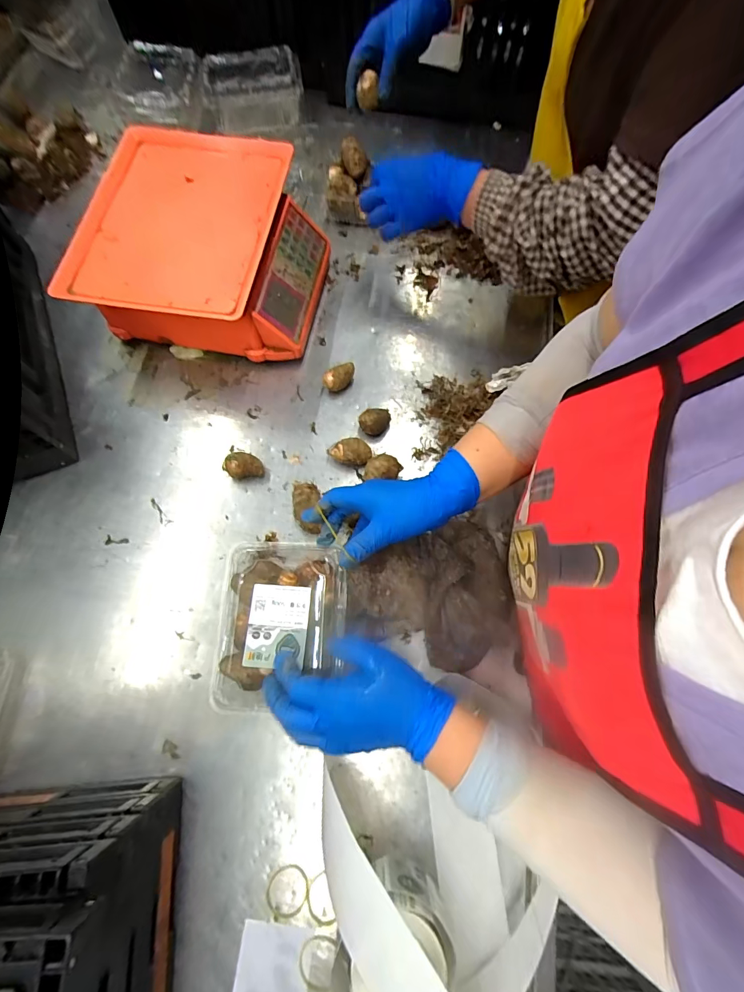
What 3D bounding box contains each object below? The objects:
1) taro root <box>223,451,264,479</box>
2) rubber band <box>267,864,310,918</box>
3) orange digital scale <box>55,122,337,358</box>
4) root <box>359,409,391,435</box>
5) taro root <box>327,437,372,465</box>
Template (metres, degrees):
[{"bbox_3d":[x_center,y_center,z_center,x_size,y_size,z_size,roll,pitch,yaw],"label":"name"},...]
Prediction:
[{"bbox_3d":[-0.169,-0.040,0.536,0.044,0.030,0.031,-13,72,-4],"label":"taro root"},{"bbox_3d":[-0.084,0.394,0.406,0.041,0.004,0.043,0,72,1],"label":"rubber band"},{"bbox_3d":[-0.222,-0.340,0.582,0.284,0.129,0.291,8,72,3],"label":"orange digital scale"},{"bbox_3d":[0.004,-0.098,0.557,0.042,0.034,0.032,-4,72,-1],"label":"root"},{"bbox_3d":[-0.029,-0.058,0.543,0.057,0.035,0.031,11,72,4],"label":"taro root"}]

